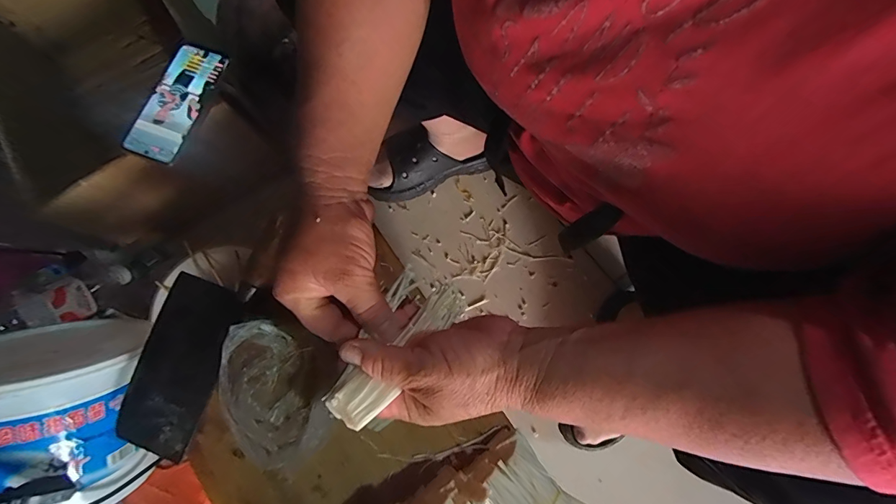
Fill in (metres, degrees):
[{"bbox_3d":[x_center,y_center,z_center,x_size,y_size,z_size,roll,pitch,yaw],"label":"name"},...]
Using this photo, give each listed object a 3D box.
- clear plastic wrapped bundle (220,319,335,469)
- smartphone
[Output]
[{"bbox_3d":[-0.168,0.132,0.378,0.074,0.037,0.133,-36,79,-7],"label":"clear plastic wrapped bundle"},{"bbox_3d":[-0.335,-0.186,0.496,0.070,0.008,0.157,22,78,6],"label":"smartphone"}]

